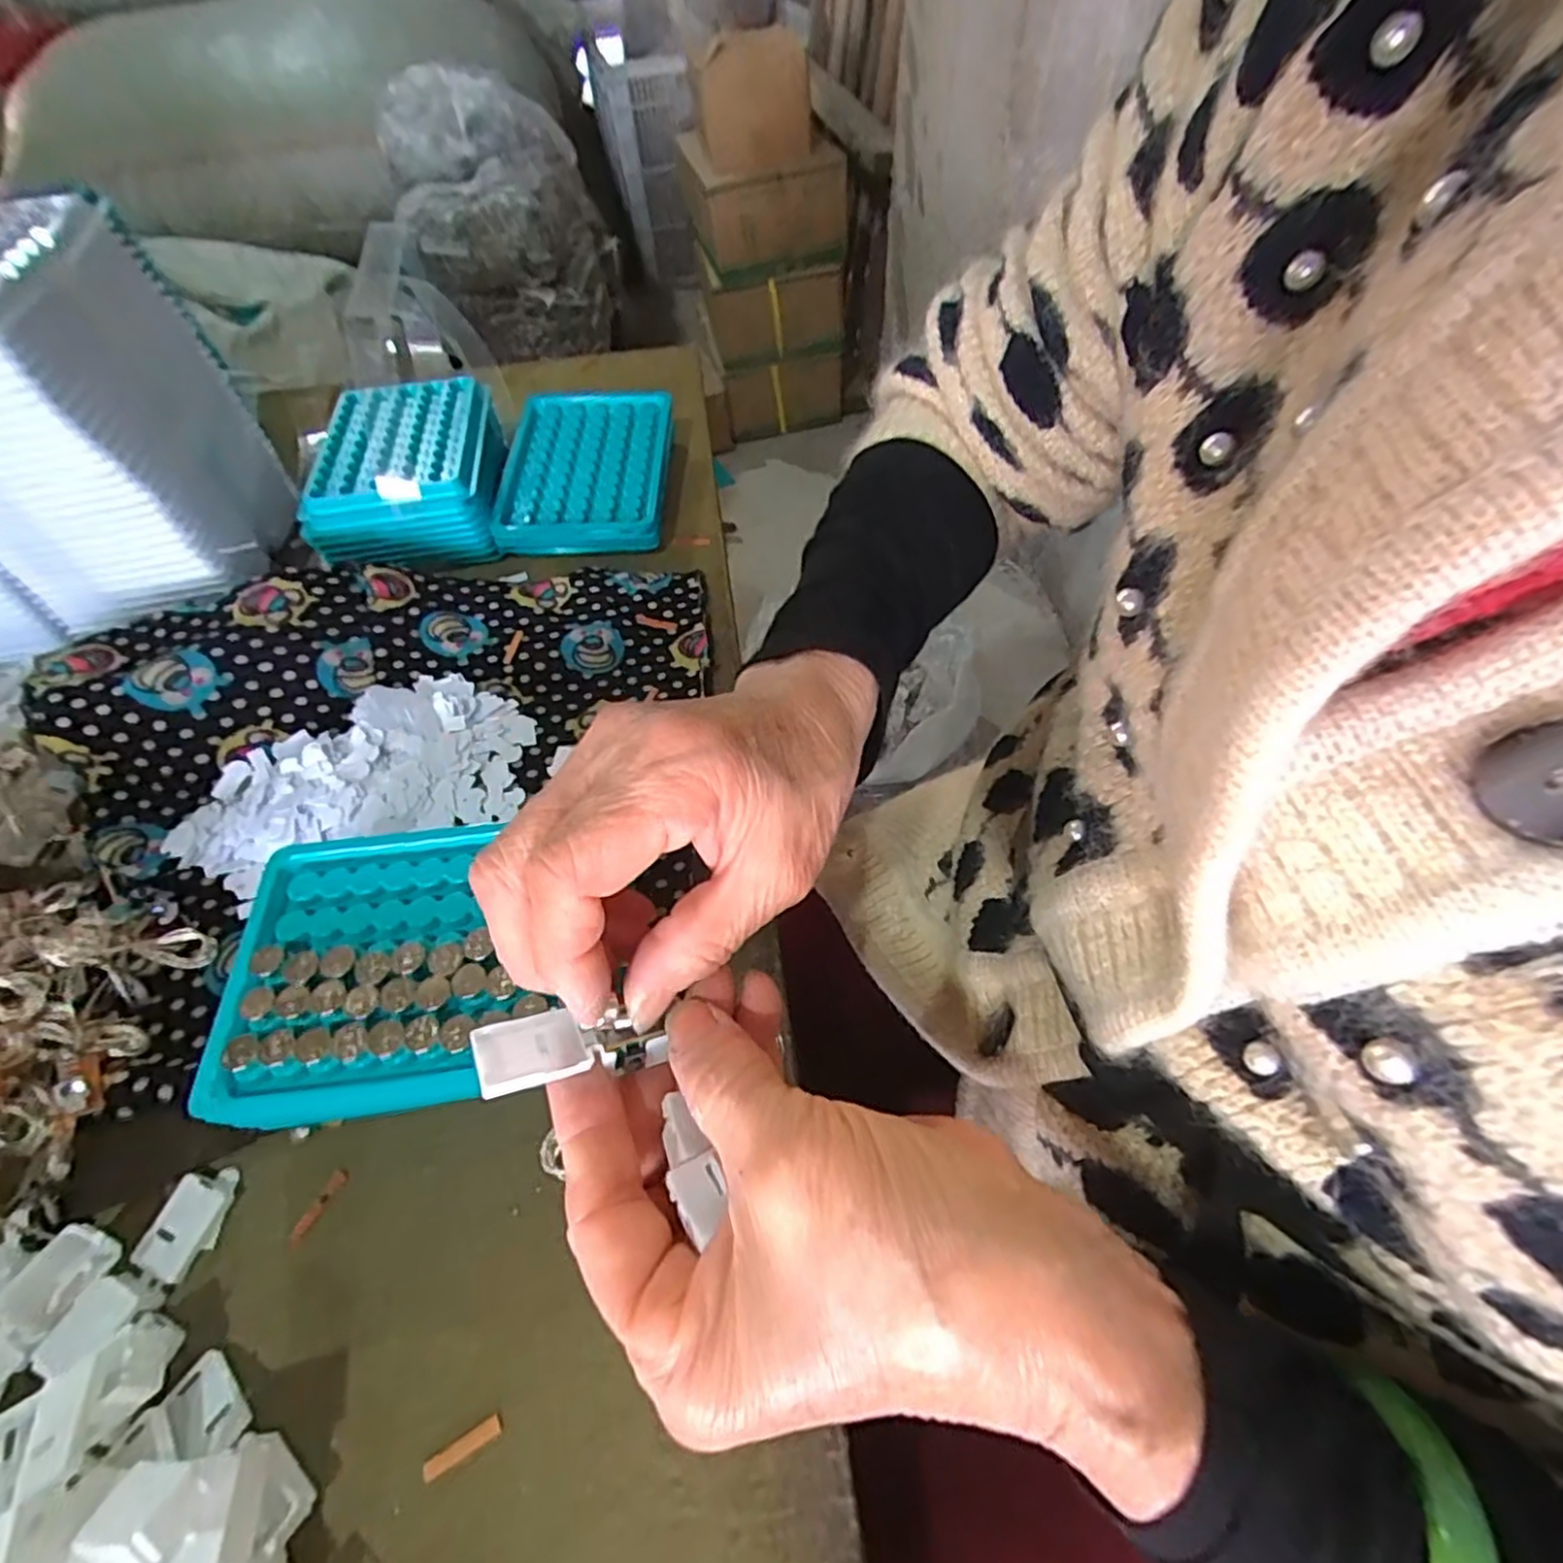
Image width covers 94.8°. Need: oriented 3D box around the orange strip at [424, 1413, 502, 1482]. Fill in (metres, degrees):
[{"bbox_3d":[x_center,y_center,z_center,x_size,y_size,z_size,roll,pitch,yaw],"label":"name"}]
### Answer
[{"bbox_3d":[-0.091,0.188,0.203,0.022,0.004,0.005,-26,58,-15],"label":"orange strip"}]

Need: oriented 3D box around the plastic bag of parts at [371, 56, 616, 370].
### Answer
[{"bbox_3d":[-0.574,-1.157,1.480,0.412,0.403,0.374,-15,56,-8],"label":"plastic bag of parts"}]

